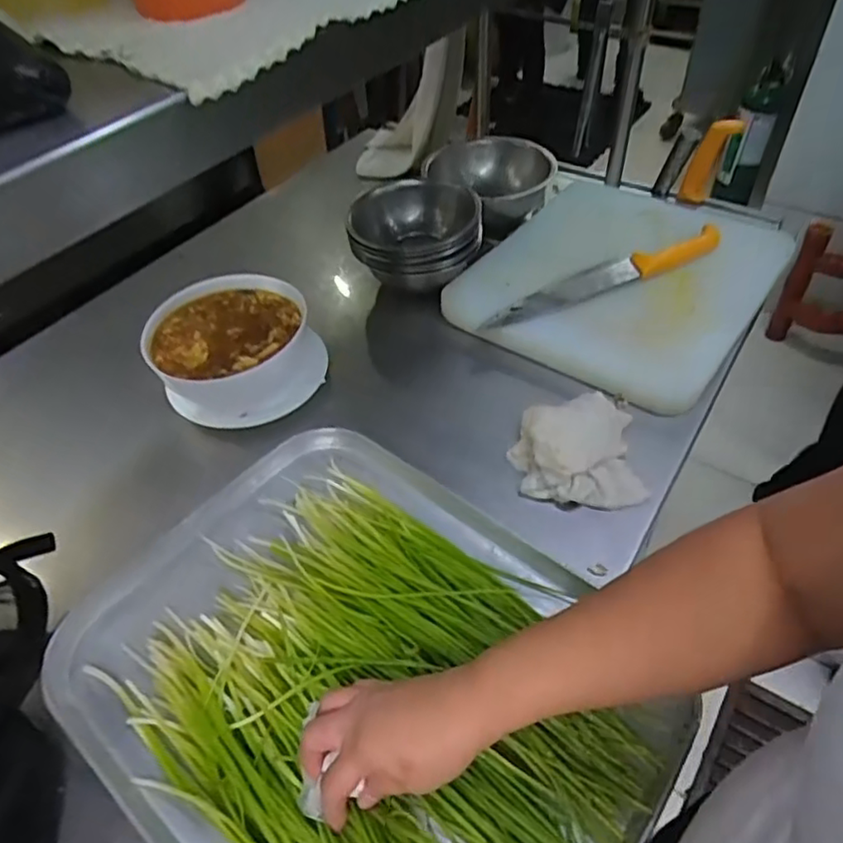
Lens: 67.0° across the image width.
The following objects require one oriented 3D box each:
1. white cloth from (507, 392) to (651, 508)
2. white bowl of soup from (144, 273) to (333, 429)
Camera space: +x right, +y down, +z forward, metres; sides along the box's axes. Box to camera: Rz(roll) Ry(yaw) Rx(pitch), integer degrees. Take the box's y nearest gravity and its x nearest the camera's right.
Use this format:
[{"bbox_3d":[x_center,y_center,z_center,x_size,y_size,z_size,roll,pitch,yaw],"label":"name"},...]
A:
[{"bbox_3d":[0.159,0.022,0.661,0.131,0.039,0.139,-1,47,2],"label":"white cloth"},{"bbox_3d":[-0.218,-0.088,0.753,0.183,0.072,0.175,-1,47,1],"label":"white bowl of soup"}]

